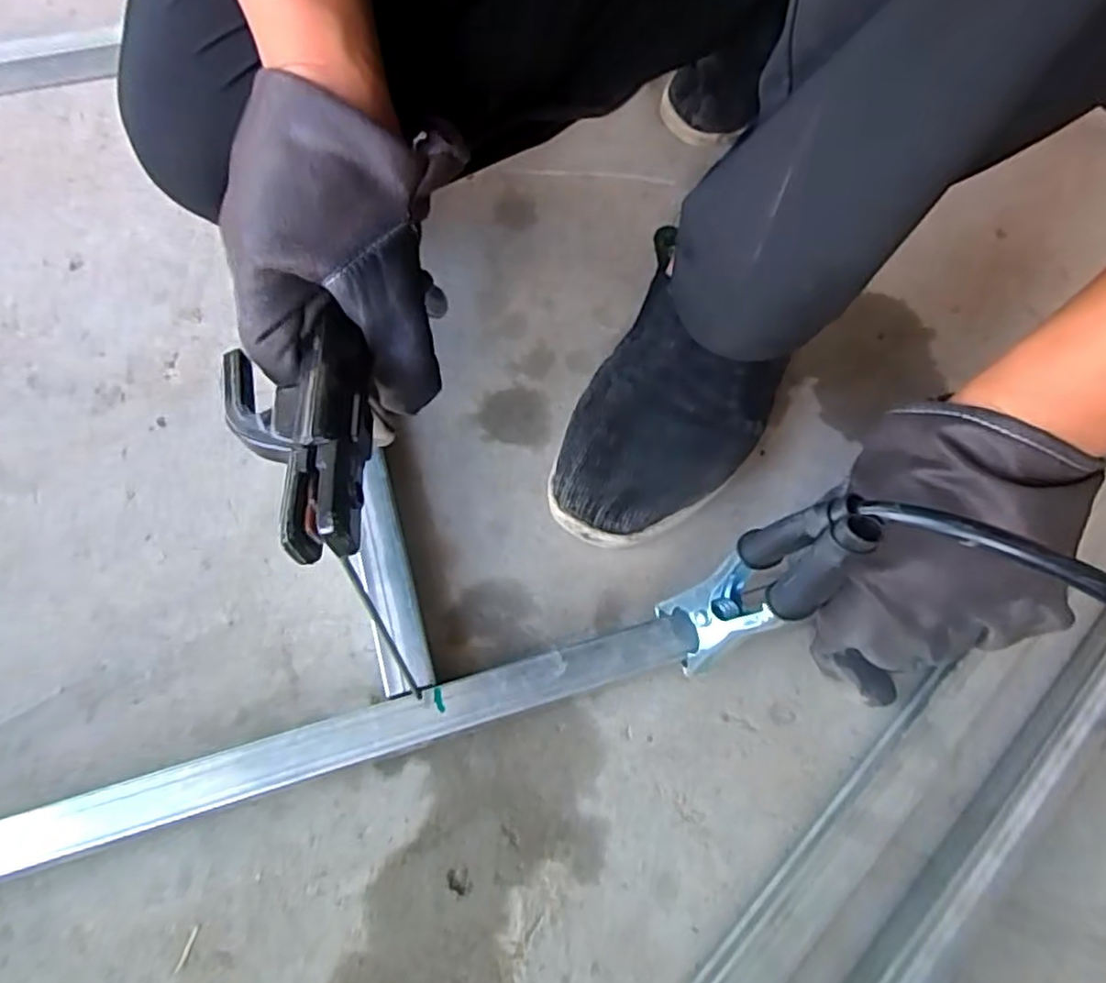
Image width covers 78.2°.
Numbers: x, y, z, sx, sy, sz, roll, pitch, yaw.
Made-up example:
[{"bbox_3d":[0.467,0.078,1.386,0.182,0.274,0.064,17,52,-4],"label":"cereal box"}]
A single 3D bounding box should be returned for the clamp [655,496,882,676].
[{"bbox_3d":[0.090,0.043,0.301,0.024,0.148,0.038,-18,70,-22],"label":"clamp"}]

